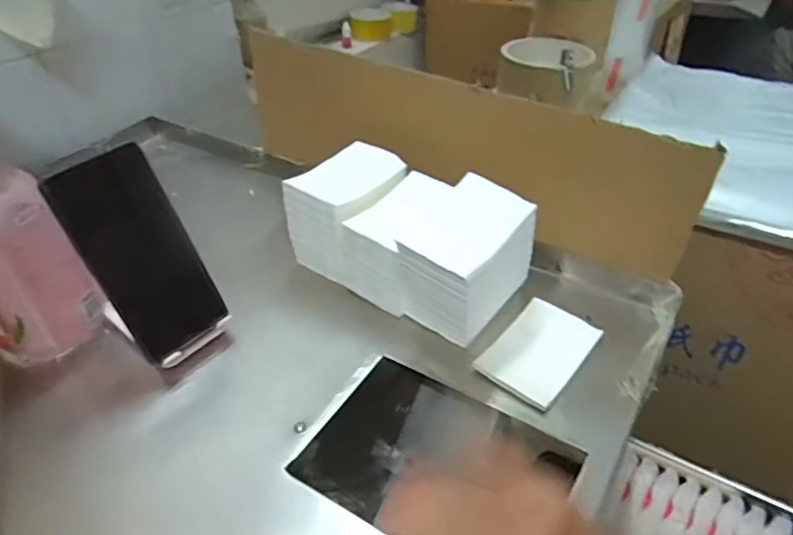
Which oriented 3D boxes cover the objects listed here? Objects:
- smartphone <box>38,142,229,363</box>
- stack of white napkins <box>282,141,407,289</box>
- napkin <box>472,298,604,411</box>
[{"bbox_3d":[-0.197,-0.008,0.438,0.008,0.162,0.074,11,39,46],"label":"smartphone"},{"bbox_3d":[-0.042,-0.050,0.549,0.077,0.104,0.105,26,47,30],"label":"stack of white napkins"},{"bbox_3d":[0.119,0.070,0.464,0.068,0.011,0.100,27,47,31],"label":"napkin"}]

